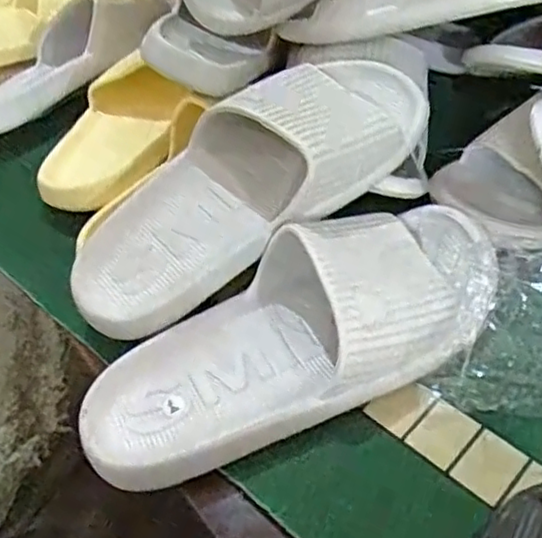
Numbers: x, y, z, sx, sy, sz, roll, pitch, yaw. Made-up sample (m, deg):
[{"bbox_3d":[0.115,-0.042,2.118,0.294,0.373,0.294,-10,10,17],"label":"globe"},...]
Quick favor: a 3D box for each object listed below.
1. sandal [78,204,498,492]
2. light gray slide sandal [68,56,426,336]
[{"bbox_3d":[0.018,0.034,0.415,0.273,0.059,0.107,-23,48,-15],"label":"sandal"},{"bbox_3d":[-0.012,-0.057,0.452,0.270,0.080,0.093,-37,51,-7],"label":"light gray slide sandal"}]

